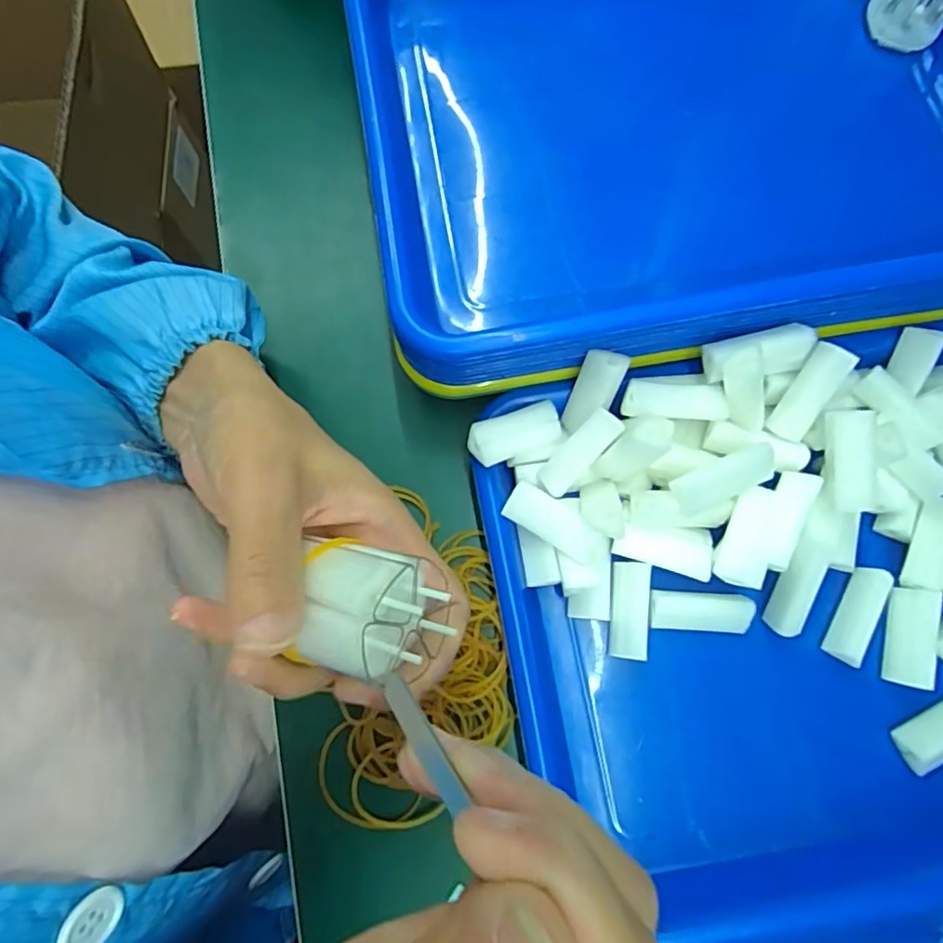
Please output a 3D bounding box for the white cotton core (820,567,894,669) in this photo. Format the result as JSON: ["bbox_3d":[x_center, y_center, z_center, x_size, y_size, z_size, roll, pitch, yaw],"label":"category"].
[{"bbox_3d":[0.186,0.068,0.284,0.016,0.012,0.046,28,77,7],"label":"white cotton core"}]

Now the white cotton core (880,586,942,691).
[{"bbox_3d":[0.212,0.079,0.284,0.021,0.010,0.045,11,76,2],"label":"white cotton core"}]

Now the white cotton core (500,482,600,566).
[{"bbox_3d":[0.038,0.026,0.284,0.047,0.013,0.019,31,77,7],"label":"white cotton core"}]

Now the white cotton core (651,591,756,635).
[{"bbox_3d":[0.111,0.067,0.284,0.047,0.015,0.018,4,76,1],"label":"white cotton core"}]

